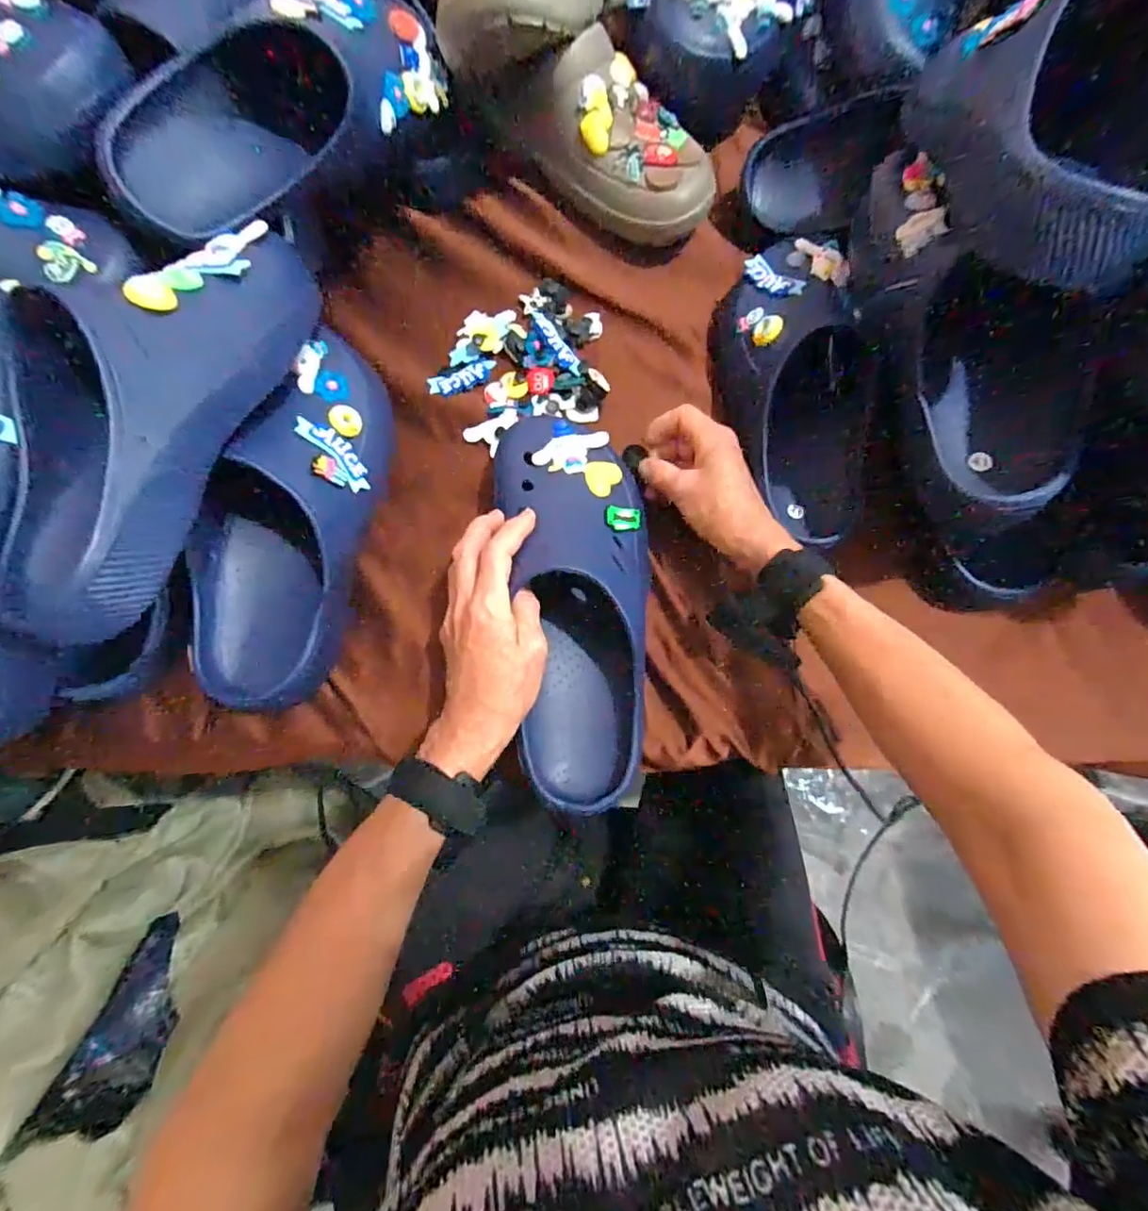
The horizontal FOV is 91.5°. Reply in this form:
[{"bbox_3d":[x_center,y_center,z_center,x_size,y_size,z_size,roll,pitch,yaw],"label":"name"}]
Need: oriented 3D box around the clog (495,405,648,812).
[{"bbox_3d":[0.005,-0.003,0.400,0.103,0.068,0.277,-4,83,-2],"label":"clog"}]

